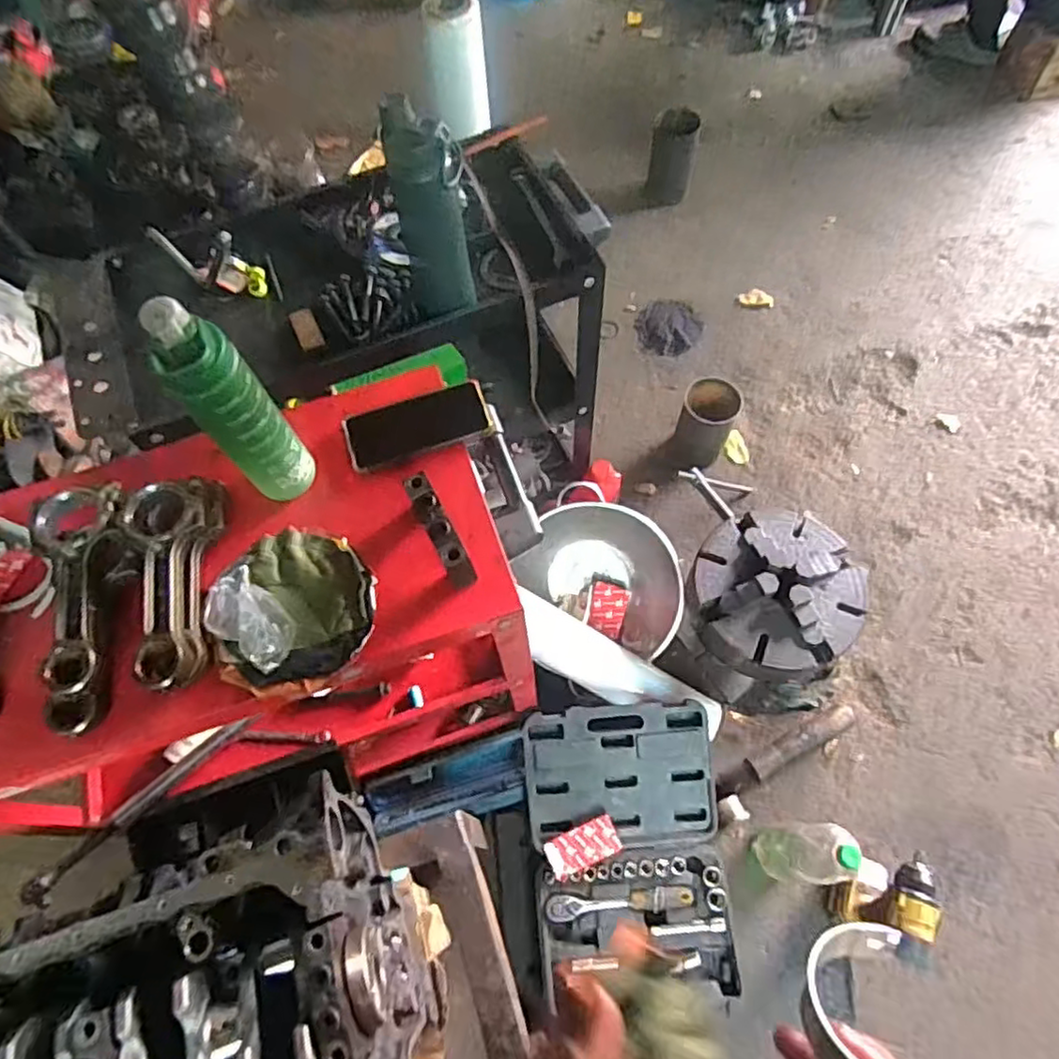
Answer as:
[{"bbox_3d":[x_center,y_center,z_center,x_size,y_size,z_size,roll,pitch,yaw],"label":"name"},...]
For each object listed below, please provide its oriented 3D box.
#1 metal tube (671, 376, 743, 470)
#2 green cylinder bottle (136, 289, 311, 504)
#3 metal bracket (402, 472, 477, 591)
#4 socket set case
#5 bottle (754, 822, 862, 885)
[{"bbox_3d":[0.393,-0.232,1.485,0.116,0.201,0.121,-1,65,2],"label":"metal tube"},{"bbox_3d":[-0.280,-0.112,0.640,0.066,0.248,0.062,-1,65,2],"label":"green cylinder bottle"},{"bbox_3d":[-0.095,0.002,0.689,0.029,0.070,0.111,-27,66,-10],"label":"metal bracket"},{"bbox_3d":[0.170,0.546,1.153,0.322,0.145,0.432,-6,65,0],"label":"socket set case"},{"bbox_3d":[0.437,0.516,1.054,0.077,0.273,0.088,-6,65,0],"label":"bottle"}]

